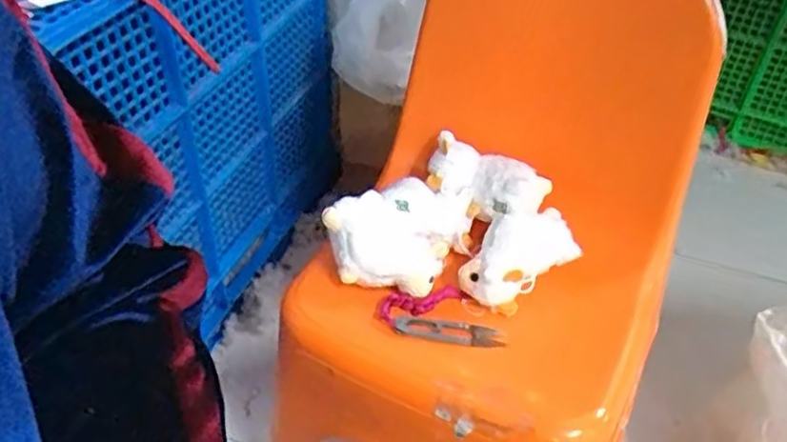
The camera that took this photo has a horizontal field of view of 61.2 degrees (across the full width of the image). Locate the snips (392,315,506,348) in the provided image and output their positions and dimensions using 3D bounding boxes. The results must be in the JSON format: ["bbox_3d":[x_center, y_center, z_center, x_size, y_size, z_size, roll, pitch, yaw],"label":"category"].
[{"bbox_3d":[0.050,0.100,0.606,0.098,0.006,0.022,6,42,4],"label":"snips"}]

